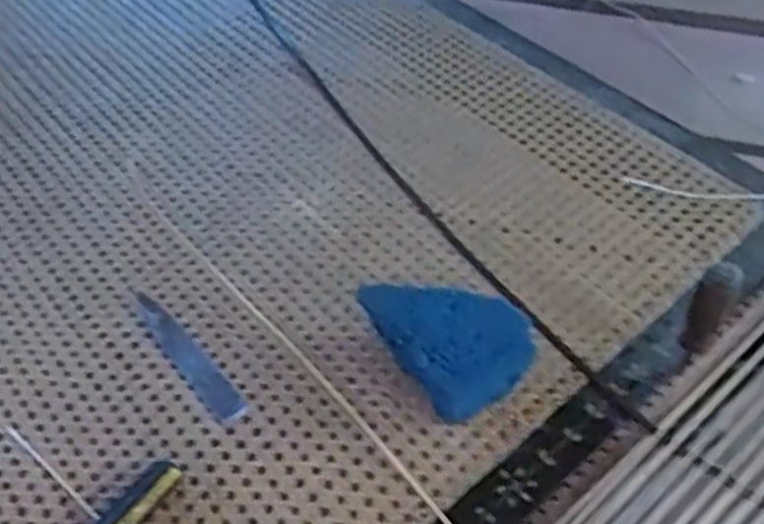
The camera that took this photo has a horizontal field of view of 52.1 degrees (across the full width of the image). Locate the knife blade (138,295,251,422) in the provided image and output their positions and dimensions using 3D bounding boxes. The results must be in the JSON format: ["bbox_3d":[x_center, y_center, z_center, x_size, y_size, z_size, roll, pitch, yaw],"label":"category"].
[{"bbox_3d":[-0.152,0.071,0.603,0.024,0.004,0.147,-34,58,-23],"label":"knife blade"}]

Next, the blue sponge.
[{"bbox_3d":[0.046,0.053,0.566,0.081,0.058,0.109,-30,56,-20],"label":"blue sponge"}]

